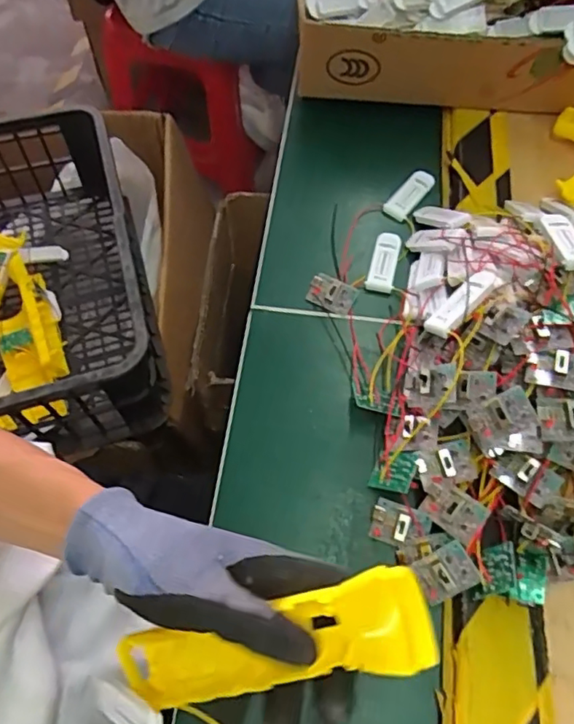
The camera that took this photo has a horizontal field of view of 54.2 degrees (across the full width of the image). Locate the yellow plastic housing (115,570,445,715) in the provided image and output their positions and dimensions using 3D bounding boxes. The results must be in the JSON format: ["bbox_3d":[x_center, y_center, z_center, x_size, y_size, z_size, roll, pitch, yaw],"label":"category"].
[{"bbox_3d":[-0.010,0.146,0.286,0.165,0.027,0.044,-19,61,15],"label":"yellow plastic housing"}]

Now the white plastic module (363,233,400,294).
[{"bbox_3d":[0.079,-0.082,0.459,0.021,0.009,0.052,16,63,8],"label":"white plastic module"}]

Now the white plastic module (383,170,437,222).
[{"bbox_3d":[0.111,-0.150,0.503,0.052,0.013,0.024,-41,70,-19],"label":"white plastic module"}]

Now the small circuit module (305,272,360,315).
[{"bbox_3d":[0.036,-0.055,0.448,0.037,0.009,0.027,22,64,11],"label":"small circuit module"}]

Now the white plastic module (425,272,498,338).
[{"bbox_3d":[0.119,-0.040,0.381,0.057,0.012,0.019,-43,67,0],"label":"white plastic module"}]

